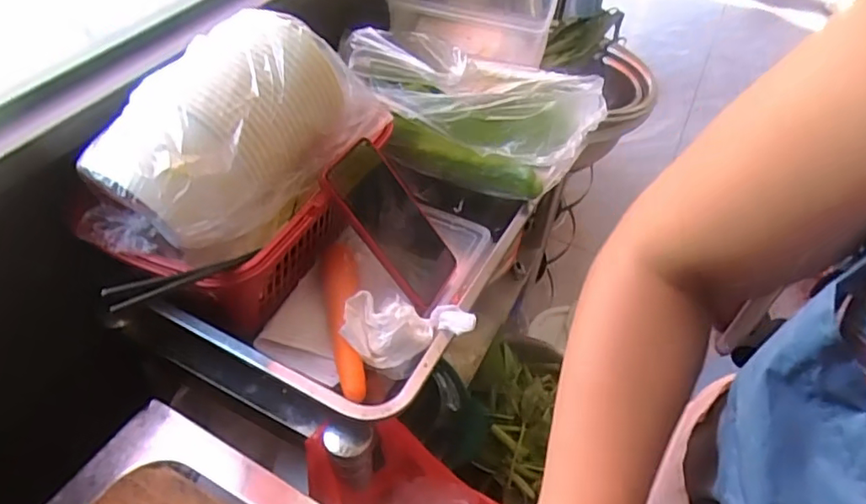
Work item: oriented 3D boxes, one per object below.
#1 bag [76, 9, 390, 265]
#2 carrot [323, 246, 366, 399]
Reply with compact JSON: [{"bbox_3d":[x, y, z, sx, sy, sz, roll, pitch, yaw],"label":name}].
[{"bbox_3d":[-0.175,-0.098,0.523,0.135,0.160,0.263,10,55,30],"label":"bag"},{"bbox_3d":[-0.080,0.060,0.525,0.030,0.032,0.163,-3,46,-10],"label":"carrot"}]

